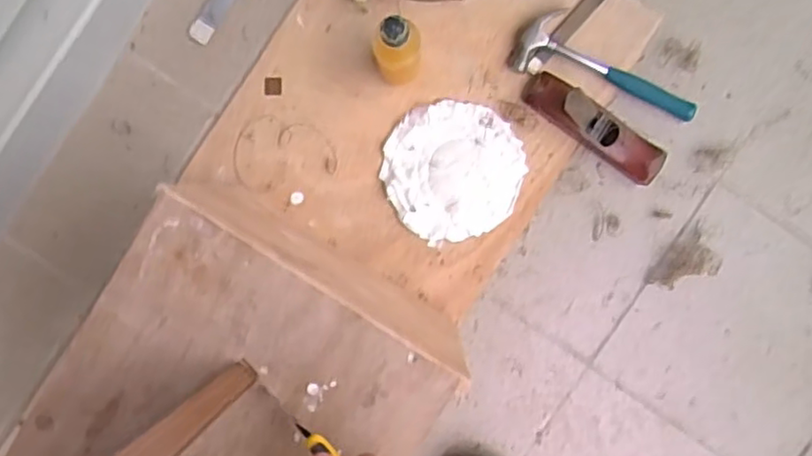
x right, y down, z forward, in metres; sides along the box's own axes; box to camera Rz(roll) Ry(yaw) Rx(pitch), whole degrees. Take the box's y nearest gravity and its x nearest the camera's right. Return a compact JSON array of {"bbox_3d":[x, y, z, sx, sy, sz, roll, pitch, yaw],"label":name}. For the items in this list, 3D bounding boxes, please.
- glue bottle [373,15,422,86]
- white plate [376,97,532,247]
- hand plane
[{"bbox_3d":[-0.009,-0.201,0.794,0.056,0.181,0.050,-3,91,1],"label":"glue bottle"},{"bbox_3d":[0.065,-0.076,0.888,0.179,0.014,0.178,0,91,1],"label":"white plate"},{"bbox_3d":[0.242,-0.129,0.846,0.201,0.064,0.048,35,91,0],"label":"hand plane"}]

